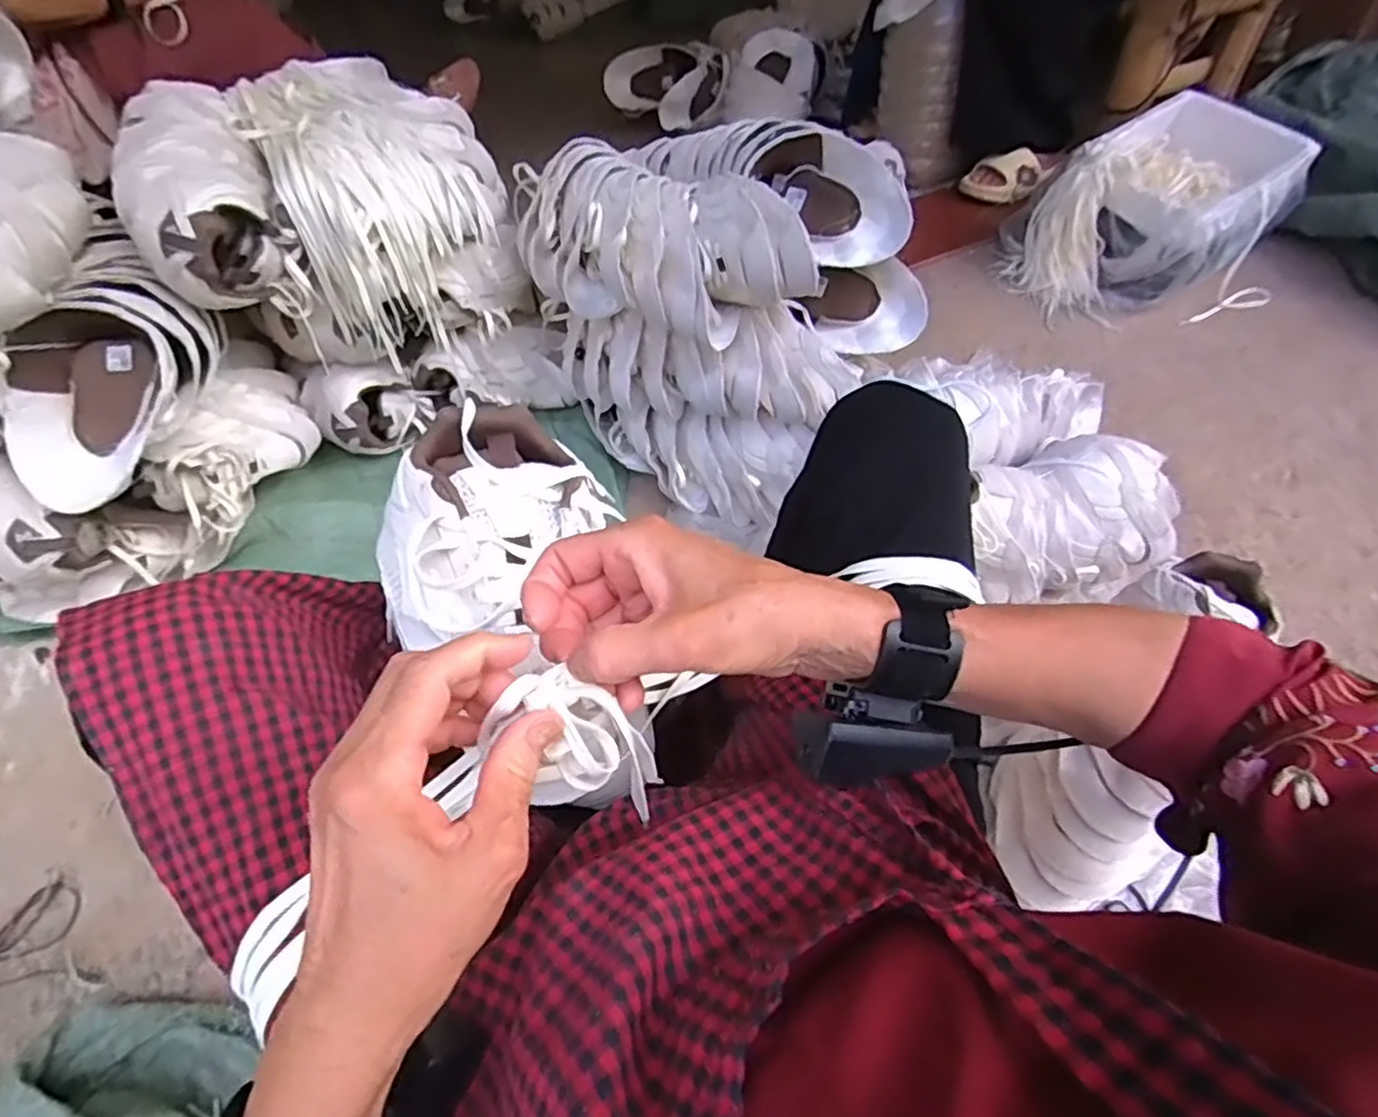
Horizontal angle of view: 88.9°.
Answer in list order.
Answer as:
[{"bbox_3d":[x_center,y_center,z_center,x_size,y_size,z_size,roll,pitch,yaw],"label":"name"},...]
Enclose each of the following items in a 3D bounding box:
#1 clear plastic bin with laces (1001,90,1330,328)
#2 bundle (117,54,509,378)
[{"bbox_3d":[0.782,-0.576,1.180,0.475,0.210,0.283,-20,52,-11],"label":"clear plastic bin with laces"},{"bbox_3d":[-0.445,-0.438,0.871,0.393,0.208,0.323,-28,54,-18],"label":"bundle"}]

